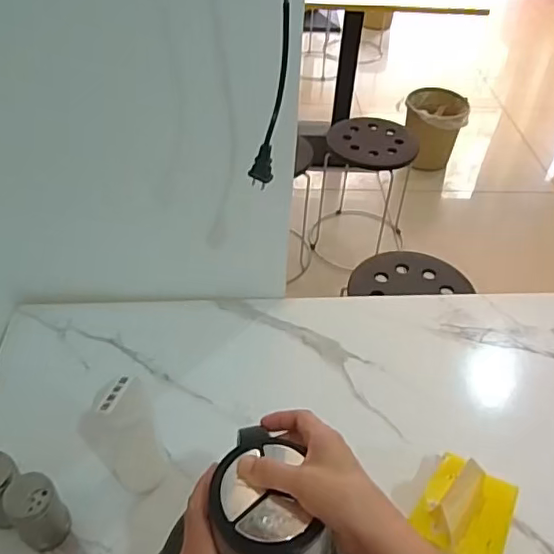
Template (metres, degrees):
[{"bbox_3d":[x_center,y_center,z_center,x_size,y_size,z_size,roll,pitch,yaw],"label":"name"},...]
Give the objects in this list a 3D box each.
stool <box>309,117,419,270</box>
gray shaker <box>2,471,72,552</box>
[{"bbox_3d":[0.303,-0.299,1.920,0.307,0.418,0.353,12,45,9],"label":"stool"},{"bbox_3d":[-0.264,0.261,0.617,0.050,0.096,0.051,36,53,29],"label":"gray shaker"}]

